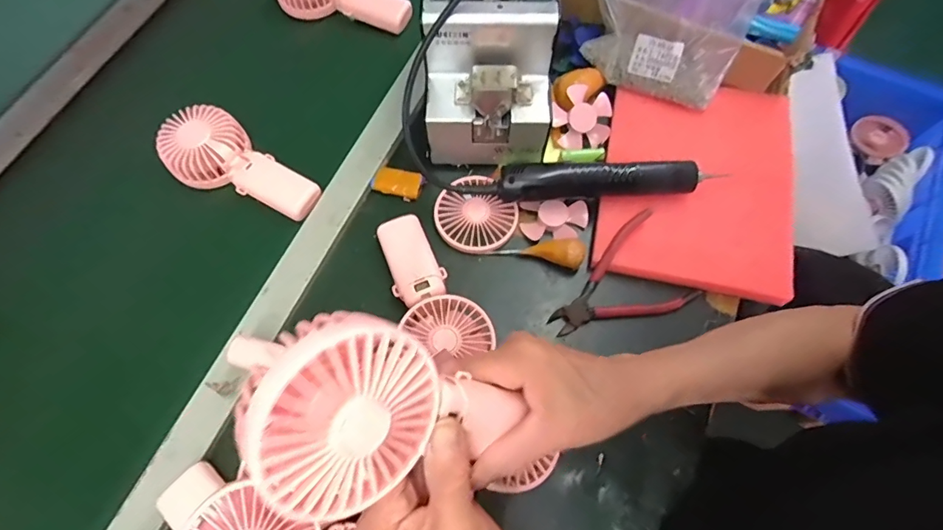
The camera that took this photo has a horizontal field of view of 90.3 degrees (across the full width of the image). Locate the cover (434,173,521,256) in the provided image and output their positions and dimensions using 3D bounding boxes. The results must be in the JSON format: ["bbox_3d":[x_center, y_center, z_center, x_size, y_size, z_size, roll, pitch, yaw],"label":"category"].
[{"bbox_3d":[0.004,-0.054,0.503,0.081,0.017,0.087,-36,72,-13],"label":"cover"}]

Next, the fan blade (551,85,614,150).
[{"bbox_3d":[0.127,-0.169,0.538,0.065,0.011,0.070,0,93,4],"label":"fan blade"}]

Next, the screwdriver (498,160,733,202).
[{"bbox_3d":[0.139,-0.090,0.485,0.217,0.033,0.035,1,68,1],"label":"screwdriver"}]

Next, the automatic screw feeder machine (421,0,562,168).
[{"bbox_3d":[0.018,-0.219,0.491,0.123,0.147,0.185,1,68,1],"label":"automatic screw feeder machine"}]

